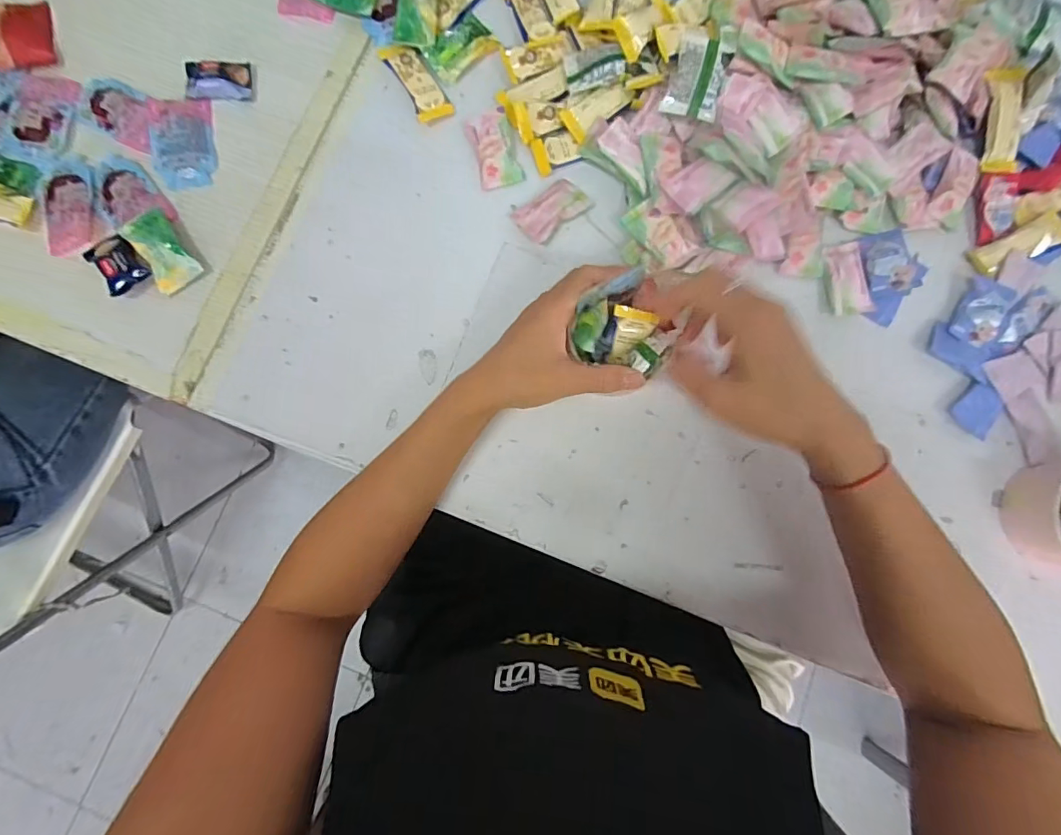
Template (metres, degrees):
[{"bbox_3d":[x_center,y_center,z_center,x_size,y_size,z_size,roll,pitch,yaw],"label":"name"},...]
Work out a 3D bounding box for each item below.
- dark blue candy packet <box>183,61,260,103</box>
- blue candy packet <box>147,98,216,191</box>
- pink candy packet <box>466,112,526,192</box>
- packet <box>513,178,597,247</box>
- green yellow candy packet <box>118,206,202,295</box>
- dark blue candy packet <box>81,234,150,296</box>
[{"bbox_3d":[-0.275,-0.299,0.429,0.058,0.015,0.030,-5,83,0],"label":"dark blue candy packet"},{"bbox_3d":[-0.306,-0.245,0.424,0.050,0.009,0.085,-7,83,0],"label":"blue candy packet"},{"bbox_3d":[-0.032,-0.235,0.422,0.037,0.012,0.064,-16,83,-1],"label":"pink candy packet"},{"bbox_3d":[0.018,-0.180,0.413,0.063,0.010,0.039,-41,85,-4],"label":"packet"},{"bbox_3d":[-0.311,-0.140,0.407,0.036,0.014,0.071,-37,84,-4],"label":"green yellow candy packet"},{"bbox_3d":[-0.346,-0.130,0.402,0.050,0.014,0.036,43,85,5],"label":"dark blue candy packet"}]

